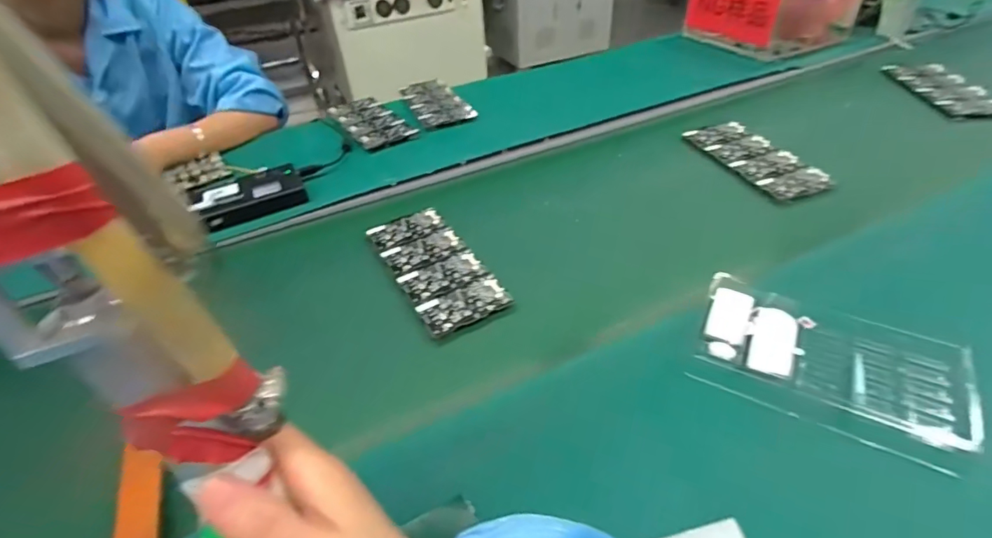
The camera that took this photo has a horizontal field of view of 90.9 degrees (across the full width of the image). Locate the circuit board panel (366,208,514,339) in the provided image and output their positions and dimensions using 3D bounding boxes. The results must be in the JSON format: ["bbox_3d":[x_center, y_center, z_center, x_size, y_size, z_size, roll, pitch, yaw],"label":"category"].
[{"bbox_3d":[-0.078,-0.004,0.602,0.097,0.013,0.216,-24,45,-21],"label":"circuit board panel"}]

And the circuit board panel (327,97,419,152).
[{"bbox_3d":[-0.239,-0.280,0.922,0.102,0.013,0.227,-26,46,-22],"label":"circuit board panel"}]

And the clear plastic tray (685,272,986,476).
[{"bbox_3d":[0.304,0.086,0.453,0.223,0.032,0.138,19,47,24],"label":"clear plastic tray"}]

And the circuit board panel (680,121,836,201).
[{"bbox_3d":[0.396,-0.172,0.748,0.103,0.009,0.211,-17,43,-13],"label":"circuit board panel"}]

